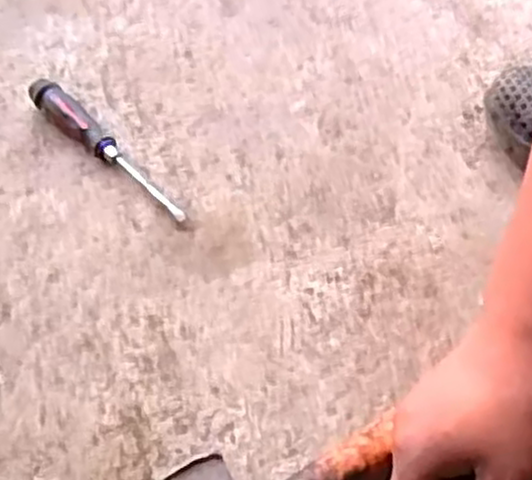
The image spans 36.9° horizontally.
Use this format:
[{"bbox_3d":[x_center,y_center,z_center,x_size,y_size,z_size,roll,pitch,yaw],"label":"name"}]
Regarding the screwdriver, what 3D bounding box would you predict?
[{"bbox_3d":[-0.132,-0.077,0.637,0.026,0.025,0.187,-36,62,-24],"label":"screwdriver"}]

